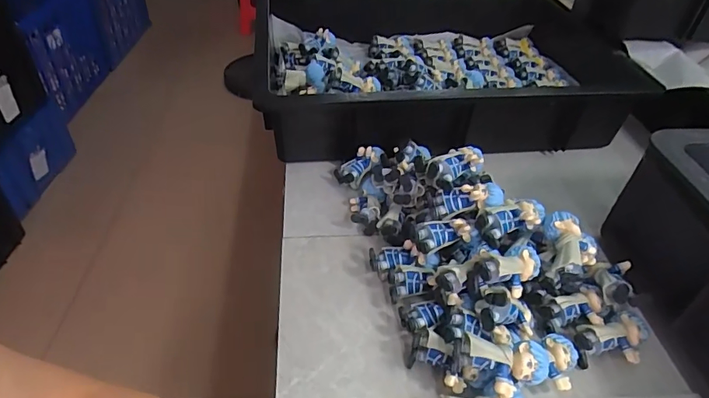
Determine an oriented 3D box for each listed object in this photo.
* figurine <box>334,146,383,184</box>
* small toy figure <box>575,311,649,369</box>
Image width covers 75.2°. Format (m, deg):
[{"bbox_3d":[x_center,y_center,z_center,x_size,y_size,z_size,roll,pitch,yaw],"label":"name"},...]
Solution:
[{"bbox_3d":[0.008,-0.038,0.498,0.060,0.024,0.023,-39,56,-18],"label":"figurine"},{"bbox_3d":[0.199,0.111,0.355,0.065,0.022,0.033,-10,45,-14],"label":"small toy figure"}]

